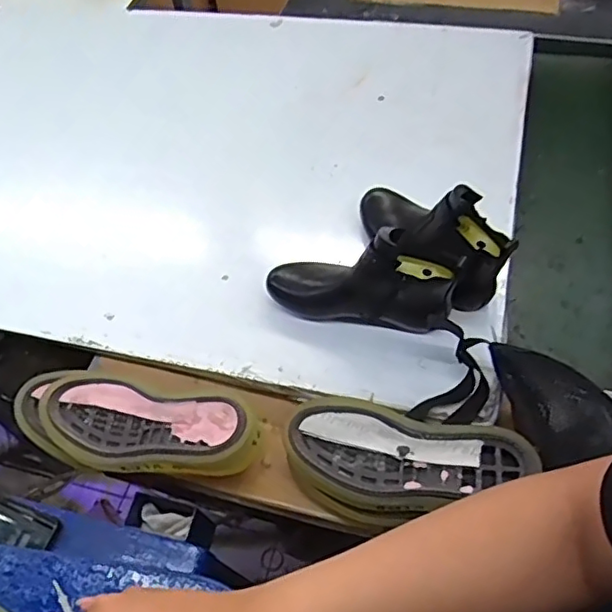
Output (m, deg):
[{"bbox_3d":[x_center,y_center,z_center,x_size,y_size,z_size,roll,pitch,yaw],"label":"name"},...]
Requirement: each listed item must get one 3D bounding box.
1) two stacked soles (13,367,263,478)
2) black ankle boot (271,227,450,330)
[{"bbox_3d":[-0.210,0.133,0.707,0.321,0.059,0.117,13,57,14],"label":"two stacked soles"},{"bbox_3d":[0.061,-0.033,0.749,0.235,0.153,0.076,19,59,17],"label":"black ankle boot"}]

